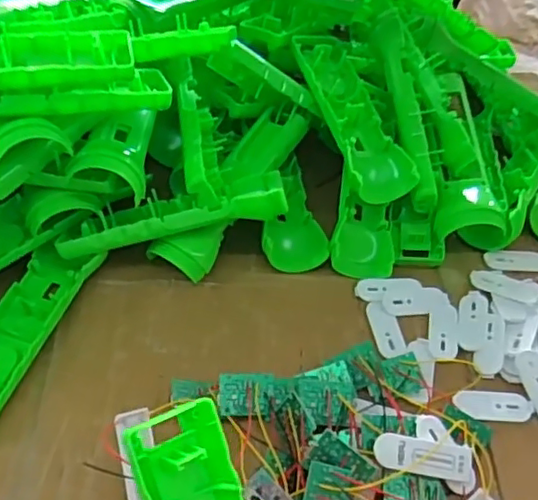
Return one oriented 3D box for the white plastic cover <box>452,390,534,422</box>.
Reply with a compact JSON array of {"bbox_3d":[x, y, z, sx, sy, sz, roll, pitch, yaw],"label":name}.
[{"bbox_3d":[0.146,0.101,0.396,0.048,0.005,0.022,1,52,-3],"label":"white plastic cover"}]

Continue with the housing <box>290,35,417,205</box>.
[{"bbox_3d":[0.062,-0.106,0.471,0.046,0.037,0.154,-12,54,-12],"label":"housing"}]

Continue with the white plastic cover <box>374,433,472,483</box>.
[{"bbox_3d":[0.091,0.121,0.356,0.056,0.005,0.021,9,66,-1],"label":"white plastic cover"}]

